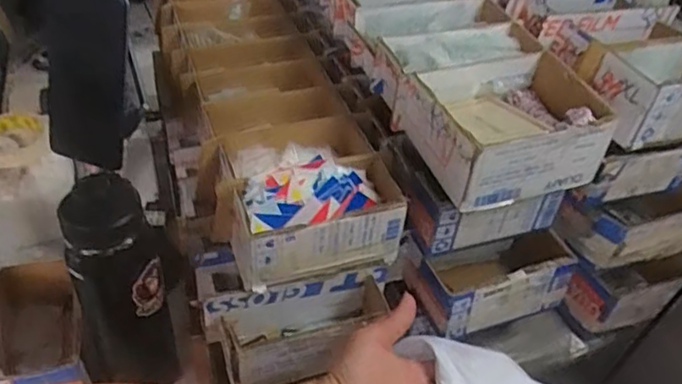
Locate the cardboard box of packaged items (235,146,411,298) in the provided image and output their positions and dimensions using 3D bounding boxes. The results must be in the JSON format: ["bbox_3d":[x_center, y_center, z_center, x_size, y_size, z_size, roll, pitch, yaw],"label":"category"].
[{"bbox_3d":[-0.024,0.022,0.592,0.164,0.080,0.090,-9,43,-16],"label":"cardboard box of packaged items"}]

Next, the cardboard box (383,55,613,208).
[{"bbox_3d":[0.158,-0.065,0.605,0.169,0.077,0.149,-10,43,-17],"label":"cardboard box"}]

